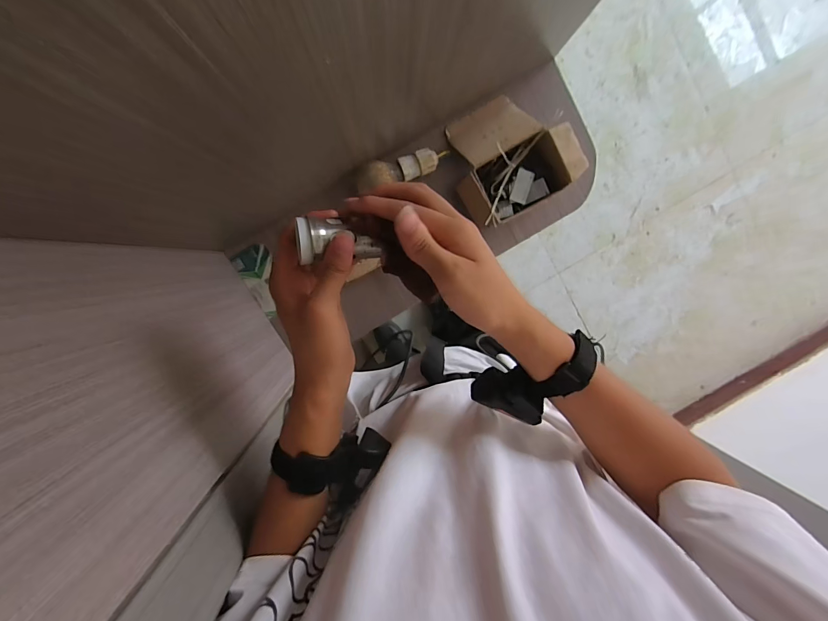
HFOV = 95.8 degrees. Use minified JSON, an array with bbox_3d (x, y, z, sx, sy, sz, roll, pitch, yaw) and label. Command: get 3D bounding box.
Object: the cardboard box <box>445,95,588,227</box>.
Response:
[{"bbox_3d":[0.152,-0.252,0.605,0.194,0.071,0.181,-28,99,-2],"label":"cardboard box"}]

